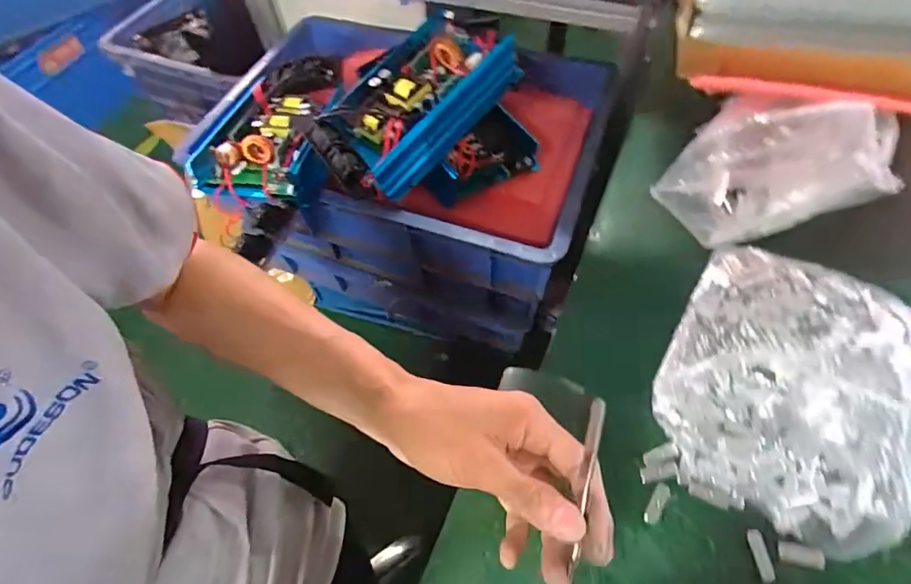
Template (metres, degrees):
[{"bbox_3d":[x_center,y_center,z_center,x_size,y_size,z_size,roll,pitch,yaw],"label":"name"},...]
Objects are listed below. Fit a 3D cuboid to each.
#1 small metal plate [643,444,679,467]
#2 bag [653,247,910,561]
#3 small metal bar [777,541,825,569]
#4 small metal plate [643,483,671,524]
[{"bbox_3d":[0.141,0.112,0.333,0.025,0.004,0.010,-15,59,-6],"label":"small metal plate"},{"bbox_3d":[0.239,0.064,0.336,0.160,0.042,0.190,25,63,17],"label":"bag"},{"bbox_3d":[0.212,0.162,0.297,0.024,0.004,0.012,11,60,10],"label":"small metal bar"},{"bbox_3d":[0.134,0.141,0.322,0.009,0.005,0.027,29,64,19],"label":"small metal plate"}]

